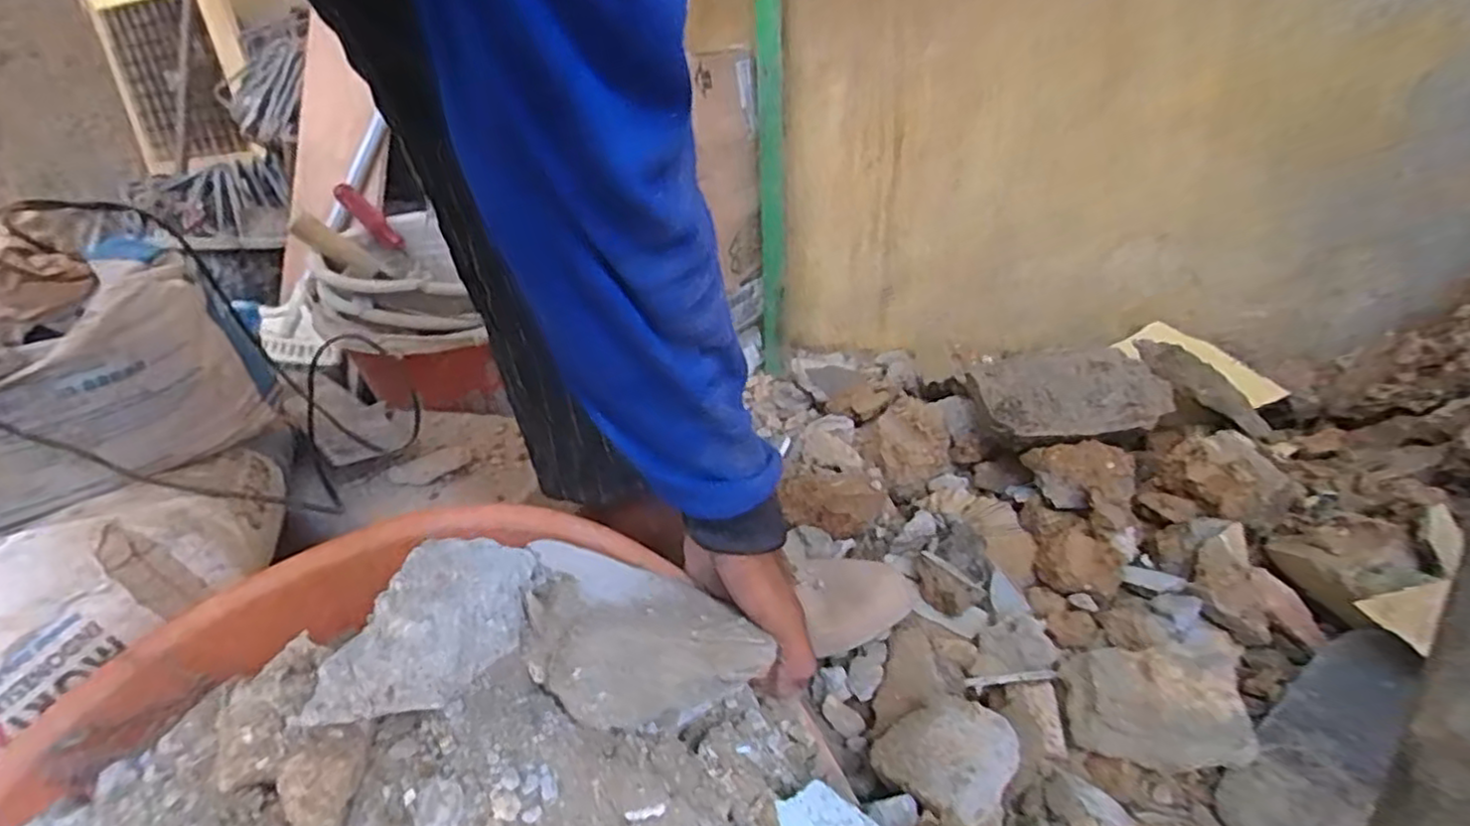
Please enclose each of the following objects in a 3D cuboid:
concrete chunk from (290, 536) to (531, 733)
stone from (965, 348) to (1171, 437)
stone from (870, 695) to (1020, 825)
[{"bbox_3d":[-0.148,0.106,0.341,0.063,0.040,0.122,5,26,17],"label":"concrete chunk"},{"bbox_3d":[0.310,-0.018,0.634,0.164,0.026,0.083,-1,65,3],"label":"stone"},{"bbox_3d":[0.123,0.207,0.411,0.067,0.039,0.068,-3,25,1],"label":"stone"}]

